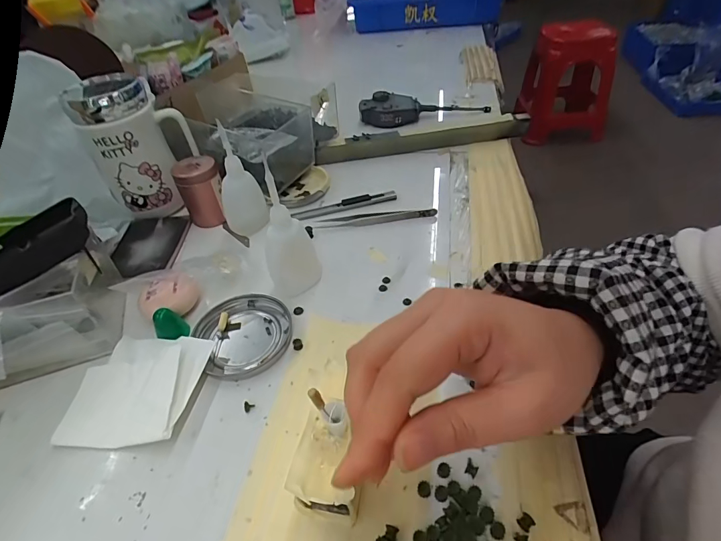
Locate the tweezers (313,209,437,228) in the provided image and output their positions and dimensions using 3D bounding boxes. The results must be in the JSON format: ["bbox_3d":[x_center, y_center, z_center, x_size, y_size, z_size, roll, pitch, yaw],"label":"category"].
[{"bbox_3d":[0.016,-0.055,0.423,0.125,0.008,0.014,-3,44,2],"label":"tweezers"}]

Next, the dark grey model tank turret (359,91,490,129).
[{"bbox_3d":[0.093,-0.240,0.588,0.187,0.031,0.046,-4,44,3],"label":"dark grey model tank turret"}]

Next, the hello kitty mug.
[{"bbox_3d":[-0.235,-0.128,0.430,0.069,0.136,0.081,13,46,18],"label":"hello kitty mug"}]

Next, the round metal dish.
[{"bbox_3d":[-0.095,0.052,0.325,0.074,0.010,0.077,0,44,5],"label":"round metal dish"}]

